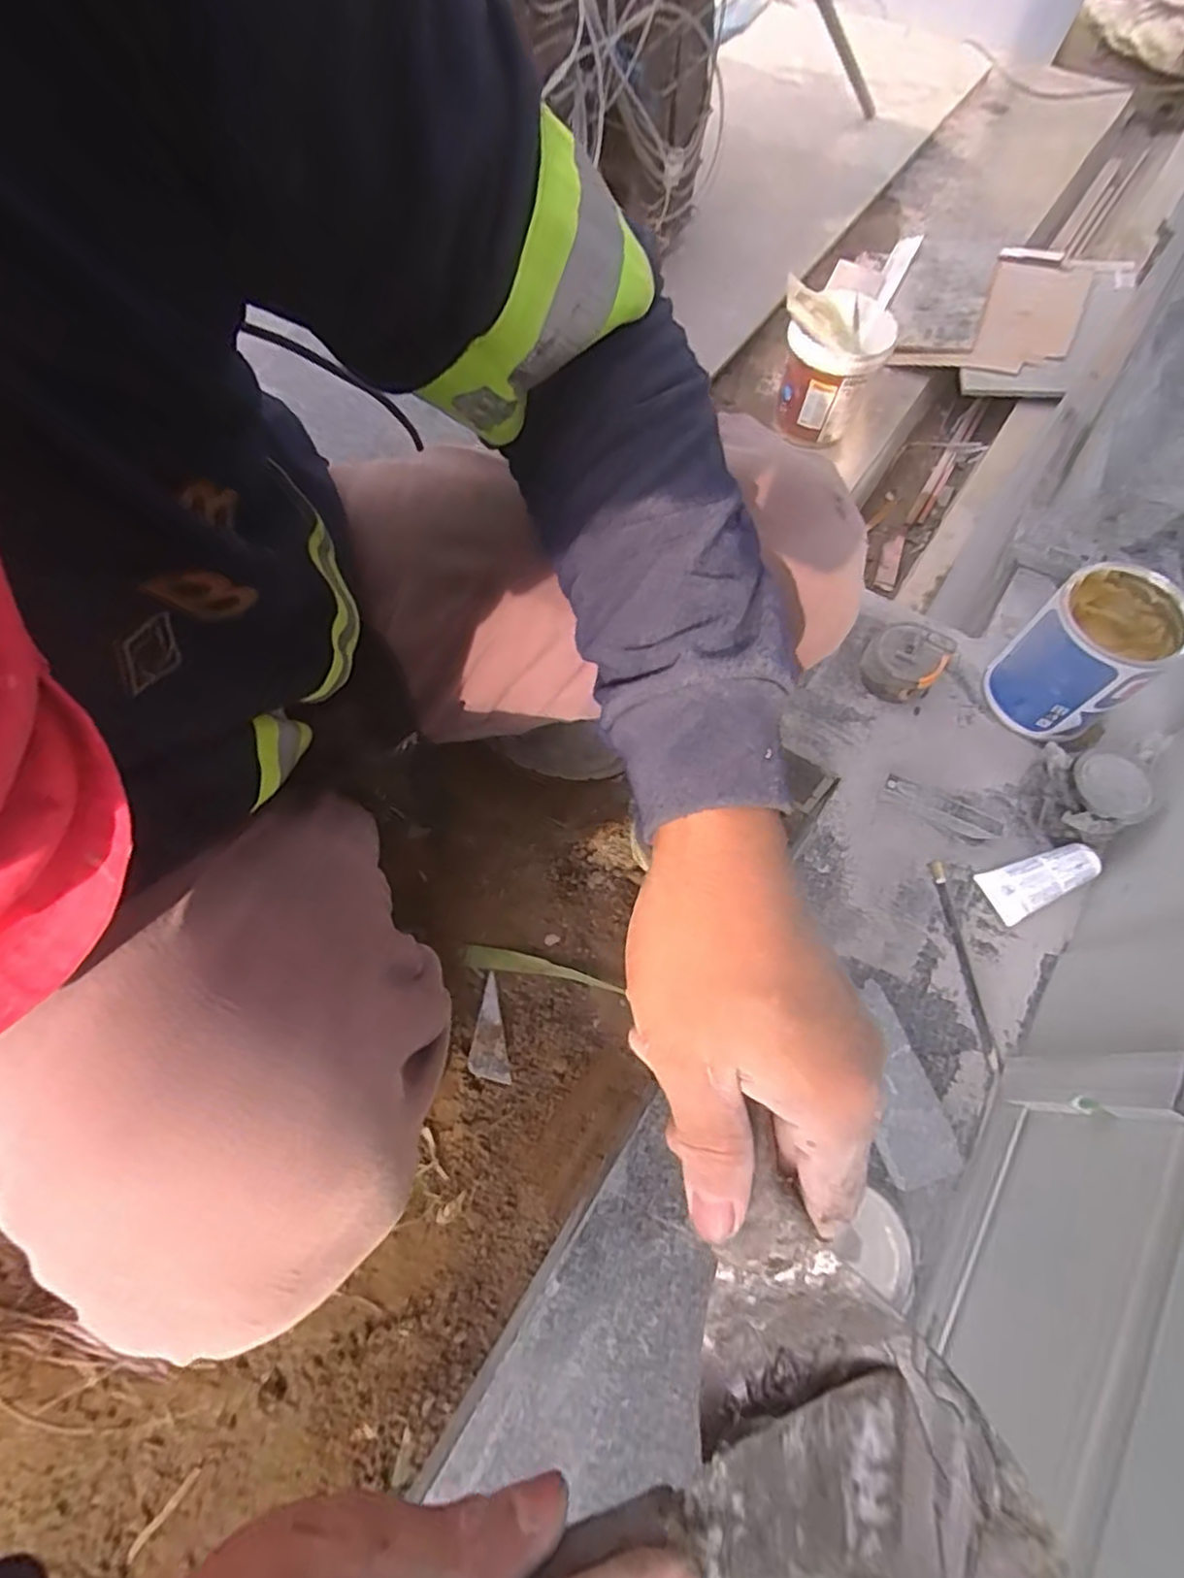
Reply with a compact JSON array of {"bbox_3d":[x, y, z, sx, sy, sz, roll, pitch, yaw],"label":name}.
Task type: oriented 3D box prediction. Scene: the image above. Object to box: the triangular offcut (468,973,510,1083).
[{"bbox_3d":[-0.098,0.219,0.602,0.034,0.004,0.091,-13,68,-2],"label":"triangular offcut"}]

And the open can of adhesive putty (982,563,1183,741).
[{"bbox_3d":[0.423,-0.116,0.580,0.095,0.121,0.094,0,65,0],"label":"open can of adhesive putty"}]

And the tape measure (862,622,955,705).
[{"bbox_3d":[0.290,-0.118,0.625,0.066,0.043,0.070,35,70,15],"label":"tape measure"}]

